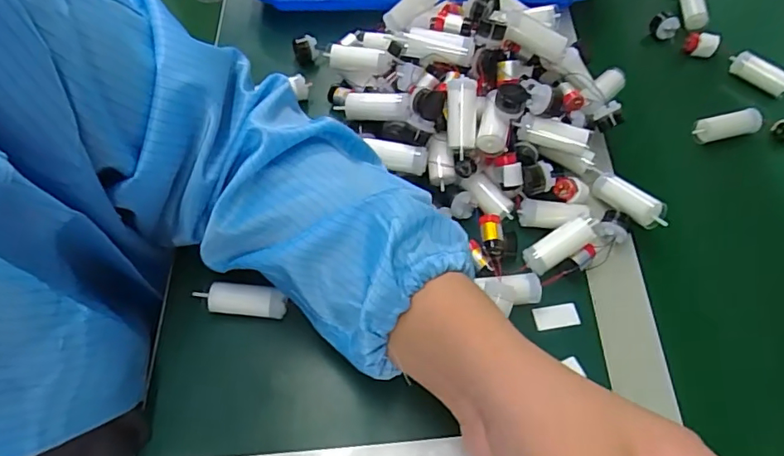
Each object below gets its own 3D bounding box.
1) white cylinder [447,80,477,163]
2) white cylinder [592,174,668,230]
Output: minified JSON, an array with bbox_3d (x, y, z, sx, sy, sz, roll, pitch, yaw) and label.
[{"bbox_3d":[0.049,-0.078,0.372,0.019,0.053,0.017,-3,21,-3],"label":"white cylinder"},{"bbox_3d":[0.173,-0.020,0.385,0.018,0.018,0.057,-33,49,-18],"label":"white cylinder"}]

